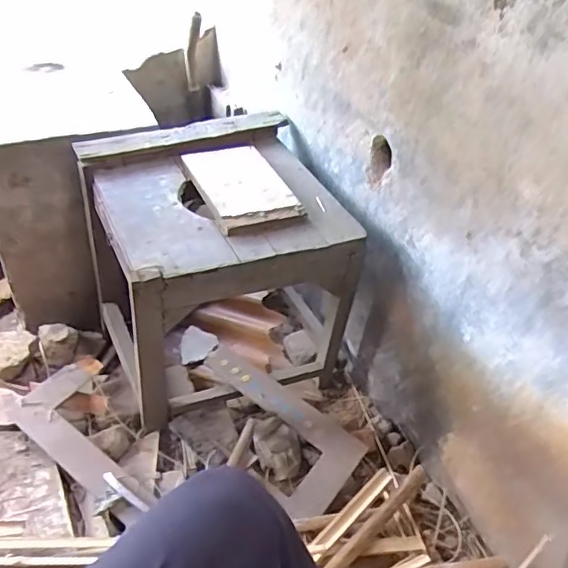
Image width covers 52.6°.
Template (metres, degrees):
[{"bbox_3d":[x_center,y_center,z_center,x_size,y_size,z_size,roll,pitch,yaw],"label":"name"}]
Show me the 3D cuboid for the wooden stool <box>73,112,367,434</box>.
[{"bbox_3d":[-0.143,-0.033,1.173,0.430,0.421,0.442,-14,43,-20],"label":"wooden stool"}]

